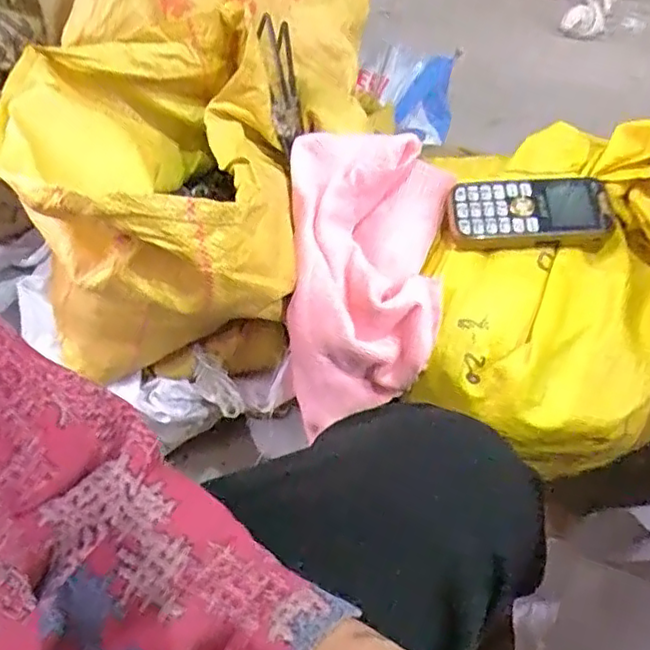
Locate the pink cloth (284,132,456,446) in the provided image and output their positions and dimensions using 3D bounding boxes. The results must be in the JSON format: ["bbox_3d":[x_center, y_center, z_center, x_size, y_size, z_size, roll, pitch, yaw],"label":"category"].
[{"bbox_3d":[0.040,-0.036,0.523,0.153,0.094,0.236,7,80,-5],"label":"pink cloth"}]

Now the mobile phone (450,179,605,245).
[{"bbox_3d":[0.166,-0.091,0.520,0.127,0.014,0.054,0,69,-2],"label":"mobile phone"}]

